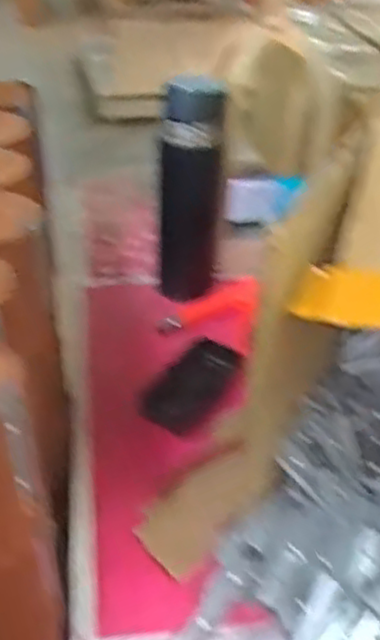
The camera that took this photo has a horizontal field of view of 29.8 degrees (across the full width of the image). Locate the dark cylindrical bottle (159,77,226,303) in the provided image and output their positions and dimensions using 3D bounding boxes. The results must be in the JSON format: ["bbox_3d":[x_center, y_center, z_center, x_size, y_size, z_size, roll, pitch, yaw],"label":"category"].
[{"bbox_3d":[-0.001,-0.139,0.737,0.068,0.220,0.069,-1,36,-2],"label":"dark cylindrical bottle"}]

